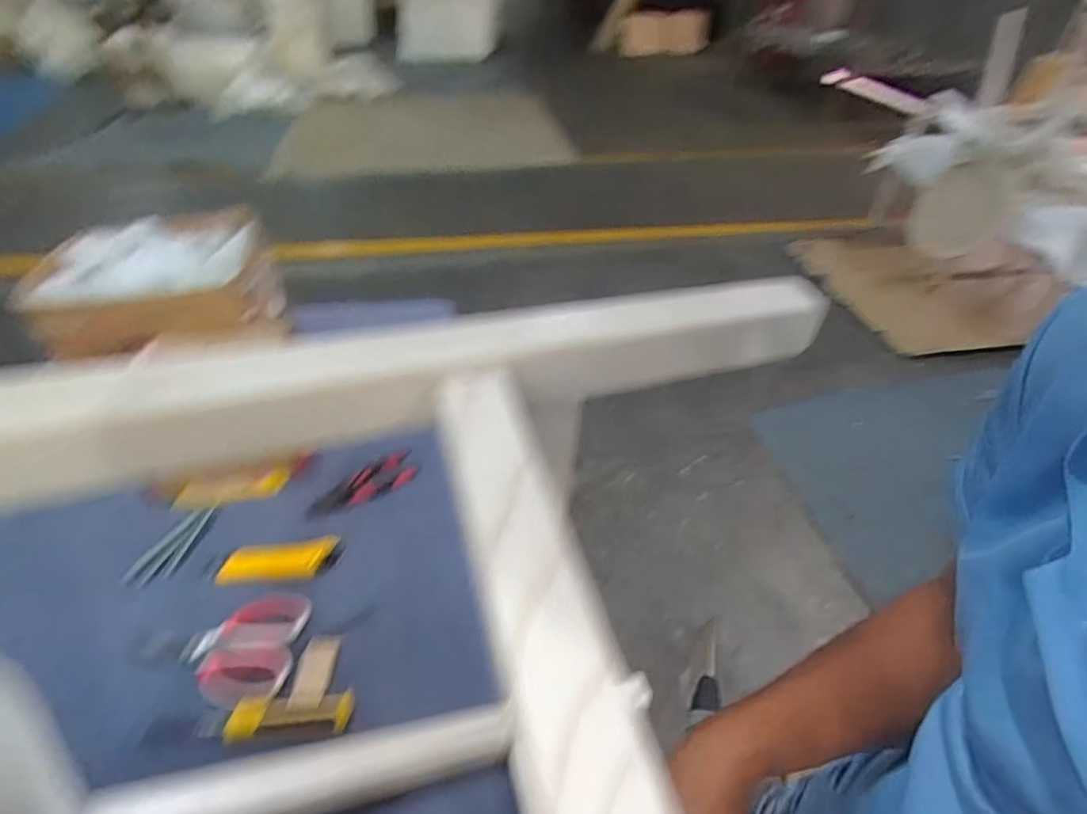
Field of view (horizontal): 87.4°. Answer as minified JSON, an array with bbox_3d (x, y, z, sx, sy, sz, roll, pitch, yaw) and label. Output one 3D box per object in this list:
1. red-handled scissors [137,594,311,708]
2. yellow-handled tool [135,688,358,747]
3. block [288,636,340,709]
[{"bbox_3d":[-0.359,0.265,0.636,0.164,0.011,0.124,2,41,0],"label":"red-handled scissors"},{"bbox_3d":[-0.297,0.314,0.576,0.205,0.028,0.041,1,41,-2],"label":"yellow-handled tool"},{"bbox_3d":[-0.248,0.286,0.617,0.035,0.011,0.084,-2,26,-5],"label":"block"}]

